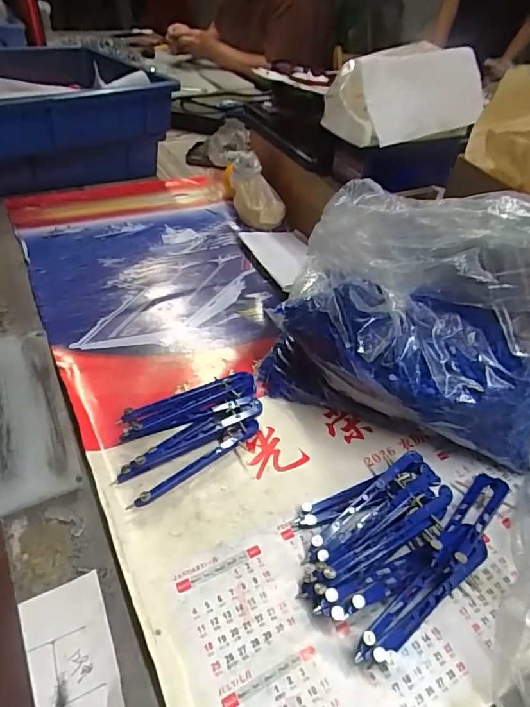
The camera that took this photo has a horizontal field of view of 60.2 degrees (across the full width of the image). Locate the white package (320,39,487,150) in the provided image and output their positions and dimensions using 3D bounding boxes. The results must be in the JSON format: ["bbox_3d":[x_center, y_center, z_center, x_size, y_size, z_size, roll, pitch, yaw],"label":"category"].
[{"bbox_3d":[0.162,-0.299,0.529,0.159,0.085,0.098,-18,48,-23],"label":"white package"}]

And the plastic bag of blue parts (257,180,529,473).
[{"bbox_3d":[0.130,-0.038,0.390,0.254,0.203,0.159,31,47,25],"label":"plastic bag of blue parts"}]

